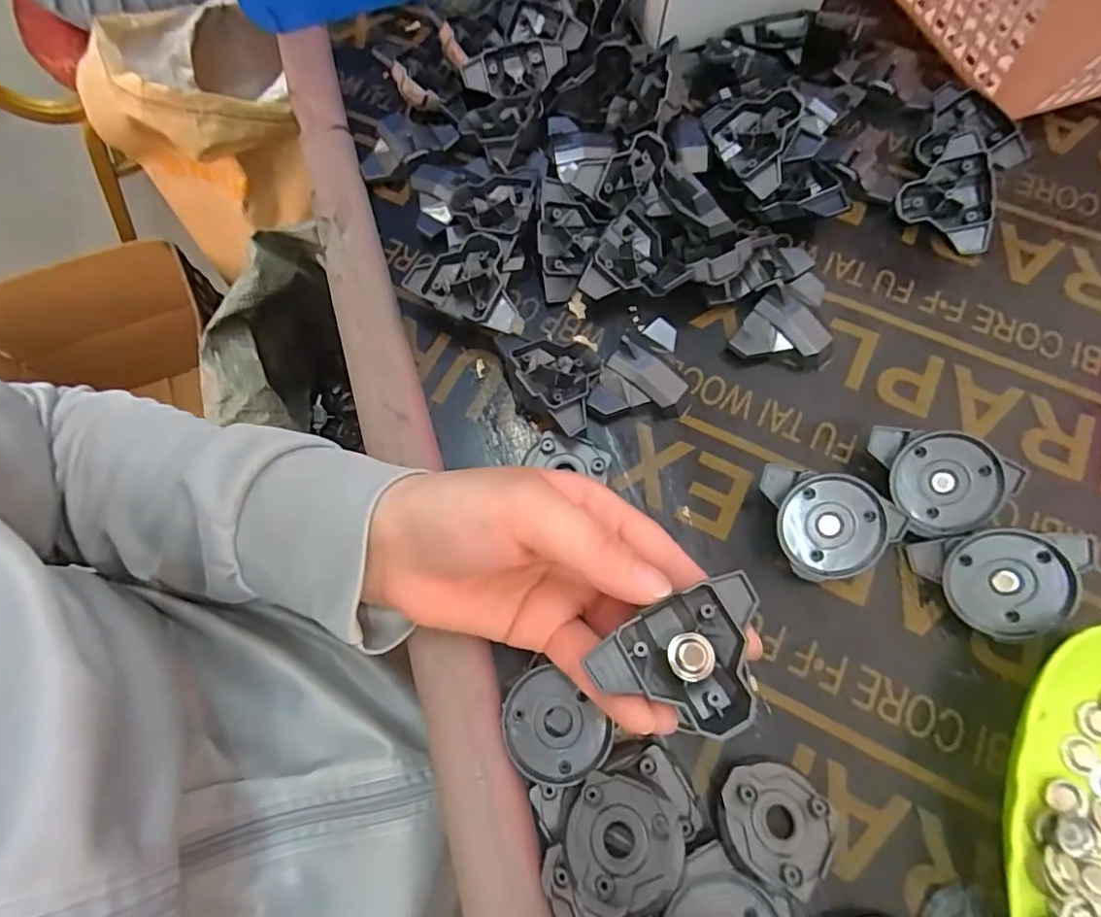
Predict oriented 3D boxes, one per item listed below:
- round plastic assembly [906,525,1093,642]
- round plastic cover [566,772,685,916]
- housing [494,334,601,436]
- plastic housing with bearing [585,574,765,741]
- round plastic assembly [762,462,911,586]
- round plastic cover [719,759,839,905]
[{"bbox_3d":[0.181,0.050,0.226,0.058,0.012,0.043,0,92,26],"label":"round plastic assembly"},{"bbox_3d":[0.024,0.130,0.189,0.039,0.004,0.039,-13,49,16],"label":"round plastic cover"},{"bbox_3d":[0.000,-0.035,0.265,0.047,0.023,0.047,0,70,1],"label":"housing"},{"bbox_3d":[0.044,0.067,0.179,0.056,0.017,0.043,-20,71,-6],"label":"plastic housing with bearing"},{"bbox_3d":[0.116,0.023,0.237,0.050,0.016,0.050,0,91,12],"label":"round plastic assembly"},{"bbox_3d":[0.082,0.132,0.204,0.039,0.011,0.039,4,52,-5],"label":"round plastic cover"}]

